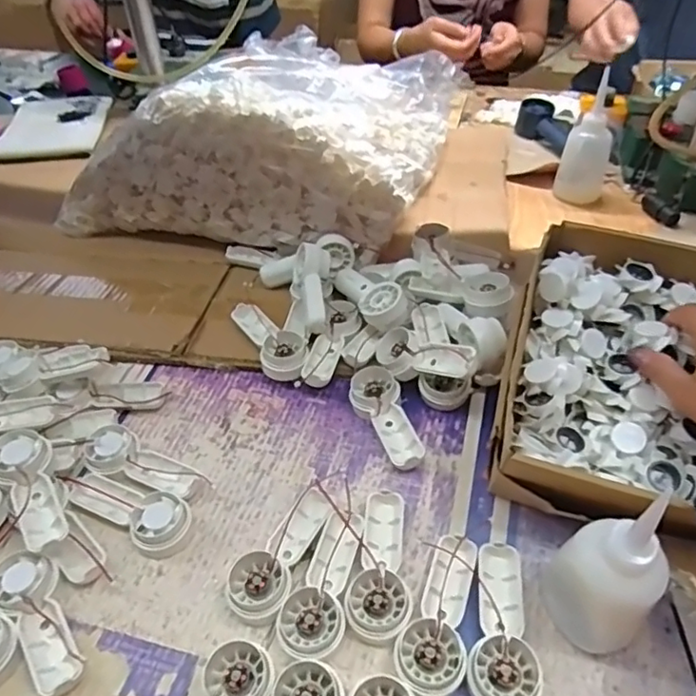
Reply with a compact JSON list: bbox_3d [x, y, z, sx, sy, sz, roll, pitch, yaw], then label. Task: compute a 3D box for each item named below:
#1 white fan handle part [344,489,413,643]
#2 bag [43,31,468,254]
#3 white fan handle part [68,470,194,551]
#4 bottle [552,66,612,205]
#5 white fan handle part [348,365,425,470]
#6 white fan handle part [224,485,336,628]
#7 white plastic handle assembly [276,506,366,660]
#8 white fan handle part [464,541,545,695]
[{"bbox_3d":[0.026,0.160,0.445,0.044,0.022,0.113,3,46,7],"label":"white fan handle part"},{"bbox_3d":[-0.085,-0.339,0.867,0.418,0.129,0.513,12,47,15],"label":"bag"},{"bbox_3d":[-0.183,0.133,0.486,0.114,0.027,0.041,17,49,19],"label":"white fan handle part"},{"bbox_3d":[0.324,-0.278,0.783,0.061,0.142,0.052,15,49,18],"label":"bottle"},{"bbox_3d":[0.034,0.061,0.539,0.041,0.026,0.109,-18,47,-13],"label":"white fan handle part"},{"bbox_3d":[-0.049,0.157,0.456,0.045,0.026,0.111,19,50,21],"label":"white fan handle part"},{"bbox_3d":[-0.016,0.171,0.431,0.043,0.031,0.108,12,48,15],"label":"white plastic handle assembly"},{"bbox_3d":[0.112,0.194,0.407,0.047,0.022,0.112,9,47,13],"label":"white fan handle part"}]

